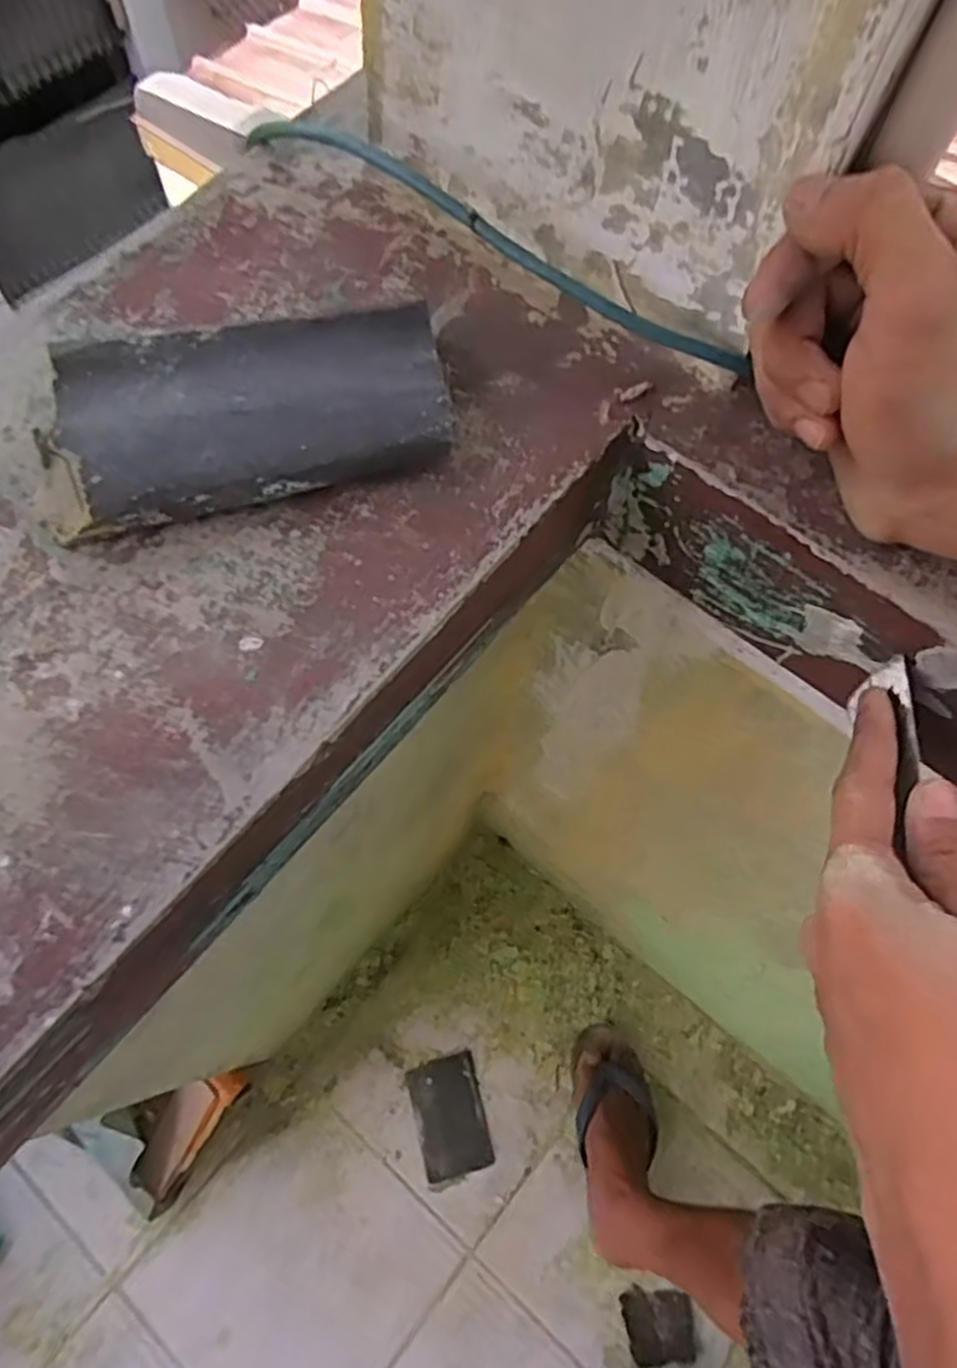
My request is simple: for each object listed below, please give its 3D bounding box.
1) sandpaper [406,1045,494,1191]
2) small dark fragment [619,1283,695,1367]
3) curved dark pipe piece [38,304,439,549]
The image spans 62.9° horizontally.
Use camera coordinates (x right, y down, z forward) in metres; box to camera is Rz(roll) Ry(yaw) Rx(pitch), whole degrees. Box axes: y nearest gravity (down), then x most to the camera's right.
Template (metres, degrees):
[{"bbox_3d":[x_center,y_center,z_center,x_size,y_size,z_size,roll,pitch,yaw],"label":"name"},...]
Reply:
[{"bbox_3d":[-0.037,0.571,1.031,0.090,0.008,0.139,-13,69,-9],"label":"sandpaper"},{"bbox_3d":[0.219,0.779,0.949,0.081,0.010,0.073,-1,68,-4],"label":"small dark fragment"},{"bbox_3d":[-0.084,-0.095,0.282,0.144,0.027,0.065,-12,69,-9],"label":"curved dark pipe piece"}]

